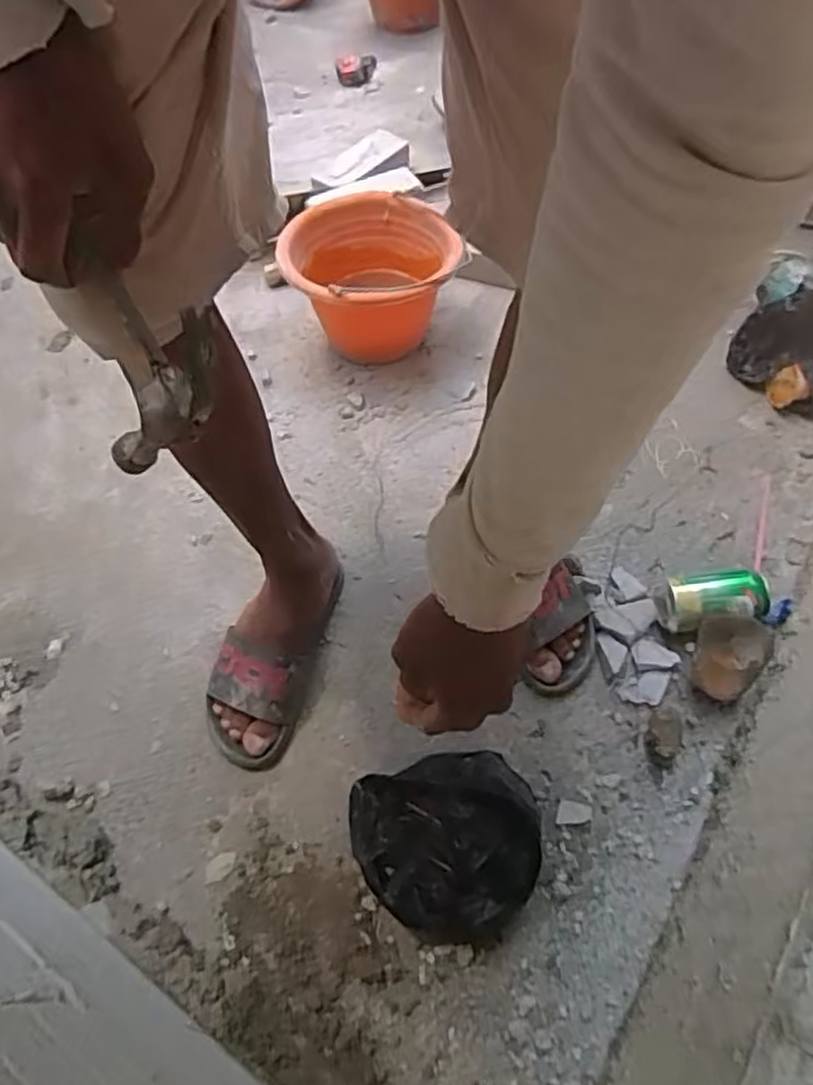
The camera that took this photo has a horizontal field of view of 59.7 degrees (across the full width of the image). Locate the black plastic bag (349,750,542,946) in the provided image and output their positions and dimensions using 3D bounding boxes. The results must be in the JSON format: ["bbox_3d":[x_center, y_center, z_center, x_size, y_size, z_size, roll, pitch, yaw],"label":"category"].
[{"bbox_3d":[0.038,0.302,0.712,0.179,0.051,0.169,-7,58,0],"label":"black plastic bag"}]

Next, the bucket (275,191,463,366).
[{"bbox_3d":[-0.046,-0.394,1.080,0.241,0.168,0.247,-2,58,3],"label":"bucket"}]

